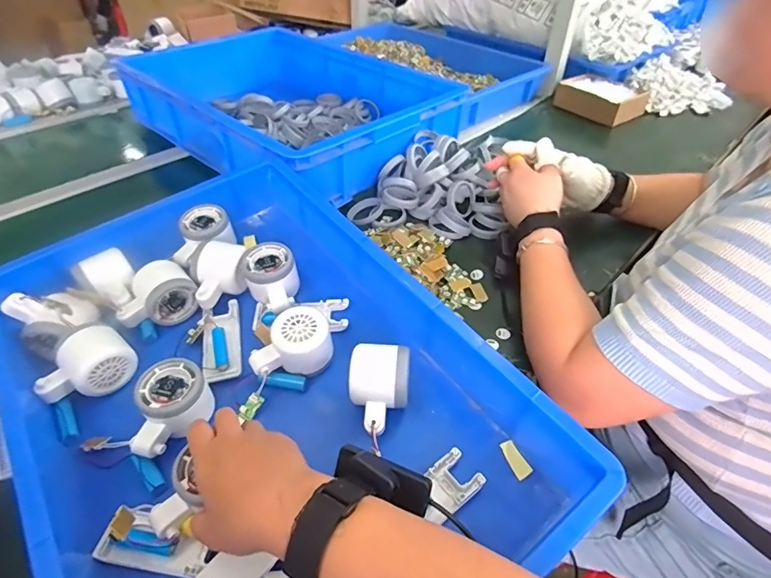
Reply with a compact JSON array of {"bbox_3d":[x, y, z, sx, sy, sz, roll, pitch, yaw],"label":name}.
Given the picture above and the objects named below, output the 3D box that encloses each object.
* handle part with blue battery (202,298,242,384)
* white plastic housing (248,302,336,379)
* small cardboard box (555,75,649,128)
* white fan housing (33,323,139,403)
[{"bbox_3d":[-0.180,0.057,0.505,0.040,0.019,0.099,-7,43,-10],"label":"handle part with blue battery"},{"bbox_3d":[-0.097,0.056,0.476,0.085,0.052,0.055,-9,43,-12],"label":"white plastic housing"},{"bbox_3d":[0.488,-0.434,1.054,0.126,0.050,0.171,-24,48,-26],"label":"small cardboard box"},{"bbox_3d":[-0.298,0.077,0.455,0.083,0.049,0.049,-32,52,-32],"label":"white fan housing"}]

